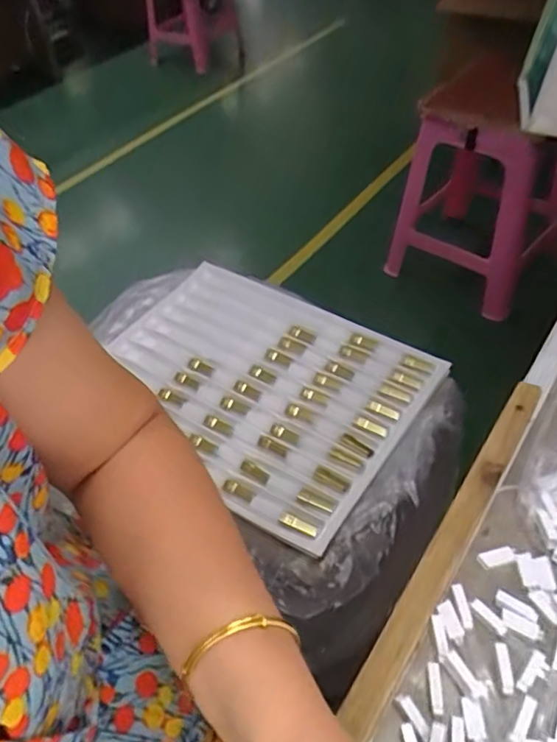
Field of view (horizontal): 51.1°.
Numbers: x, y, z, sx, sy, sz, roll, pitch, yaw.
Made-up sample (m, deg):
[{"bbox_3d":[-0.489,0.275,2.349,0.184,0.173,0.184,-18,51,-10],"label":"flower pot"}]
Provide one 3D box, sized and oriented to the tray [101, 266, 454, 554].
[{"bbox_3d":[-0.034,0.003,0.762,0.427,0.022,0.315,28,55,29],"label":"tray"}]

